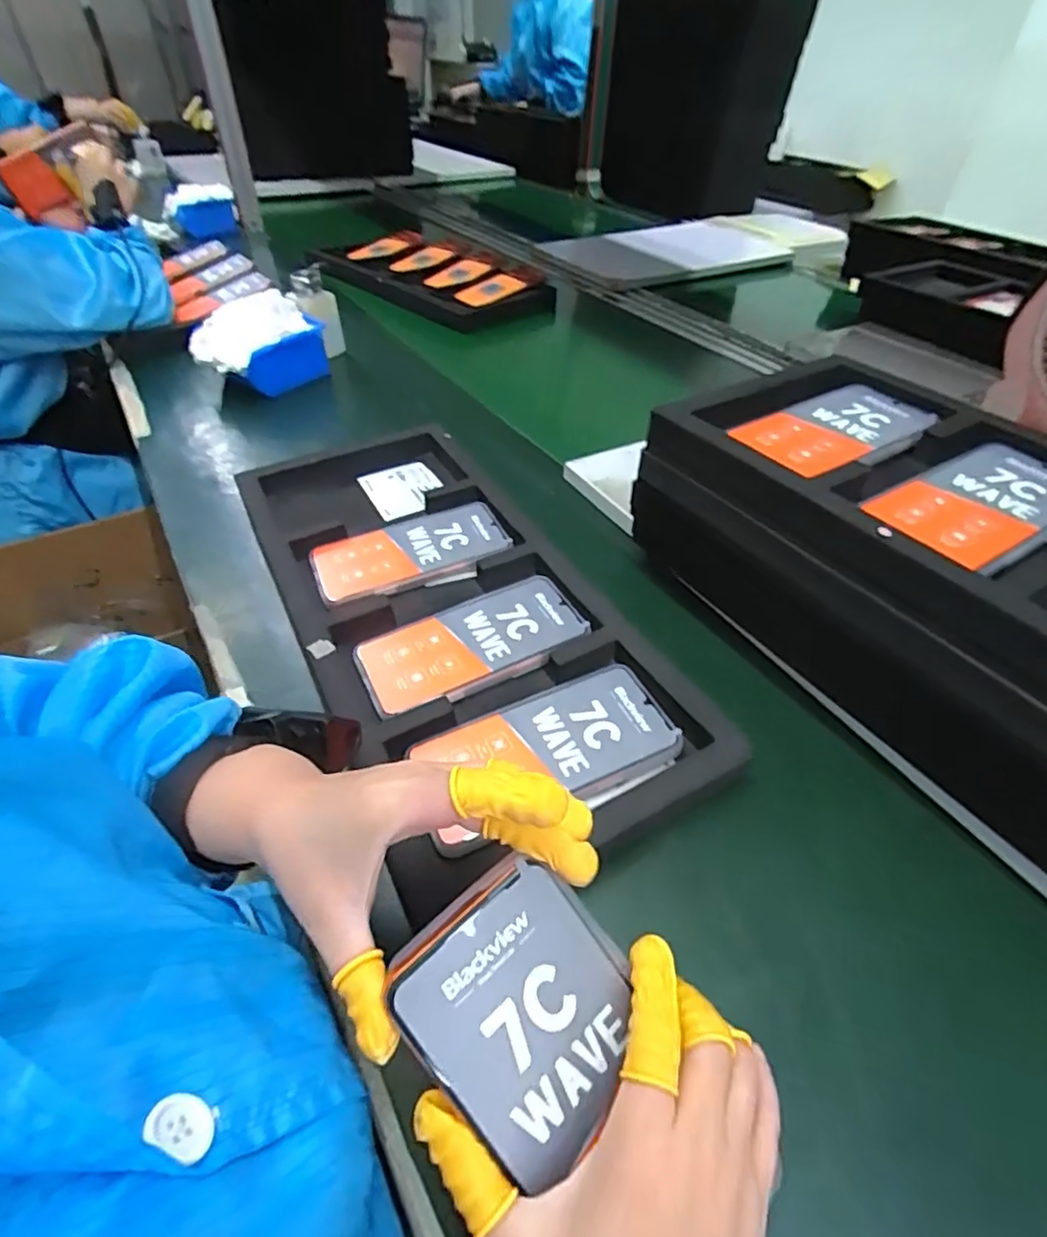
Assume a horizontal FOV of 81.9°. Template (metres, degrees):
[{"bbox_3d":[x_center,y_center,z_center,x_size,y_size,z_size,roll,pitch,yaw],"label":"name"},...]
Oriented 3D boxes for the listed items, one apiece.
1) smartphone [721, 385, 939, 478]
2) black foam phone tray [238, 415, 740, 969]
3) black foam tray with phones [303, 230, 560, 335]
[{"bbox_3d":[0.232,-0.141,0.445,0.152,0.009,0.074,-25,51,-25],"label":"smartphone"},{"bbox_3d":[-0.068,-0.015,0.483,0.224,0.036,0.472,-18,48,-20],"label":"black foam phone tray"},{"bbox_3d":[-0.172,-0.636,1.106,0.456,0.030,0.229,34,52,28],"label":"black foam tray with phones"}]

